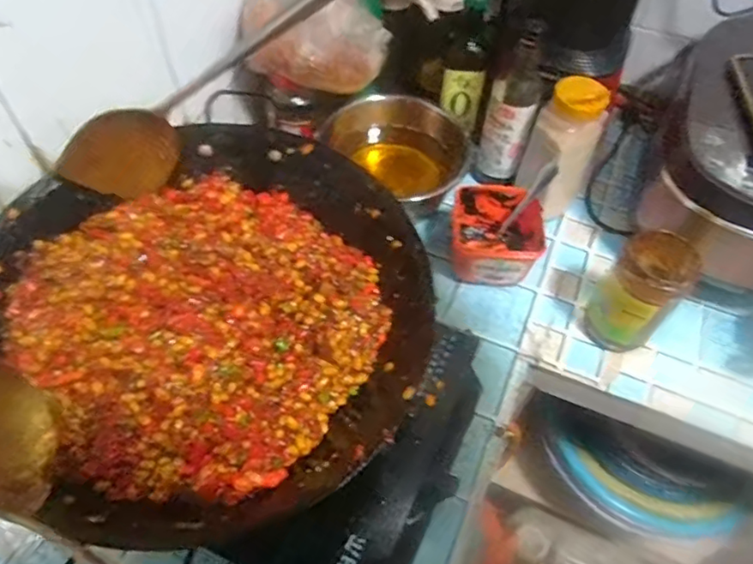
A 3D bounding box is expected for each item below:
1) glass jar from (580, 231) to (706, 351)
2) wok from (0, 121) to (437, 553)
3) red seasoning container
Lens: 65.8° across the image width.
[{"bbox_3d":[0.303,0.016,0.682,0.078,0.151,0.074,1,57,-2],"label":"glass jar"},{"bbox_3d":[-0.139,0.021,0.526,0.348,0.152,0.382,38,63,20],"label":"wok"},{"bbox_3d":[0.153,-0.060,0.763,0.103,0.089,0.116,7,57,2],"label":"red seasoning container"}]

